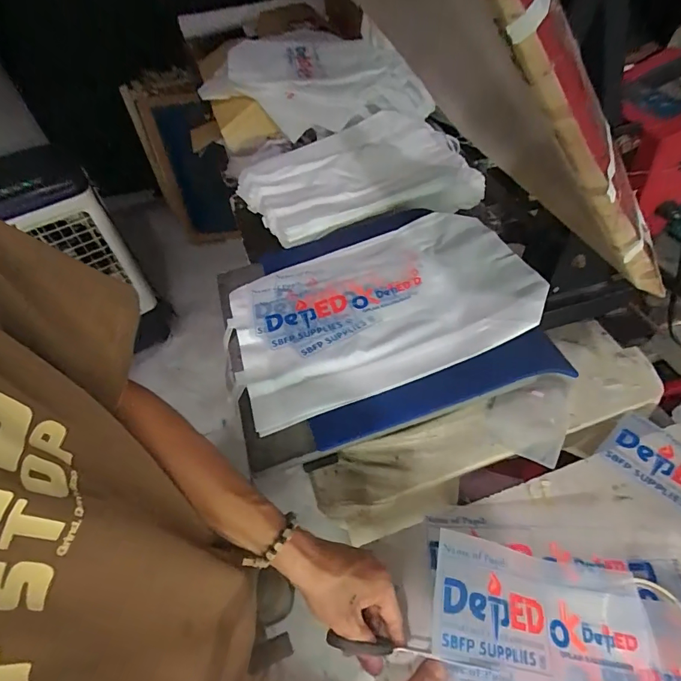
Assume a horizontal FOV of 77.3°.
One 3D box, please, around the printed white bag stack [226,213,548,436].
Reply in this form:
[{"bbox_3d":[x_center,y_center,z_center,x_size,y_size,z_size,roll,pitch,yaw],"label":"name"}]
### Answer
[{"bbox_3d":[0.045,-0.059,0.617,0.427,0.050,0.283,-18,54,-8],"label":"printed white bag stack"}]

